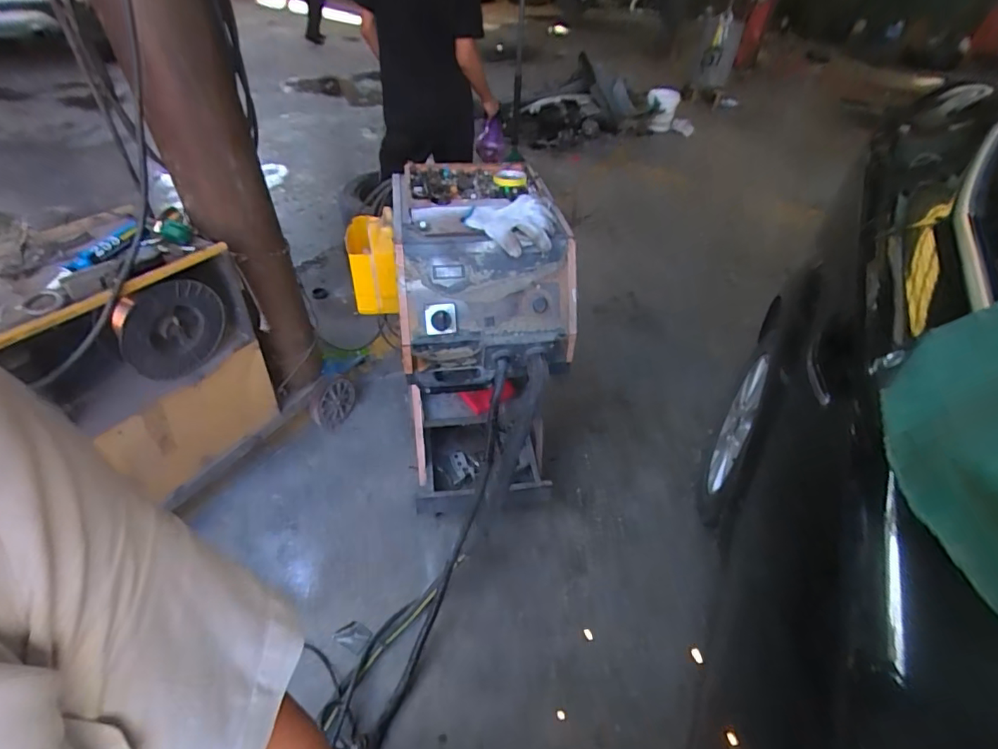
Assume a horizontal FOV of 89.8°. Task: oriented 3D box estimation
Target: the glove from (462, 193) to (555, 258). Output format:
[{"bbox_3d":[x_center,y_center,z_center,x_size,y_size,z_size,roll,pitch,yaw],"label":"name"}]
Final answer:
[{"bbox_3d":[0.026,-0.315,1.035,0.186,0.077,0.125,-1,44,-4],"label":"glove"}]

